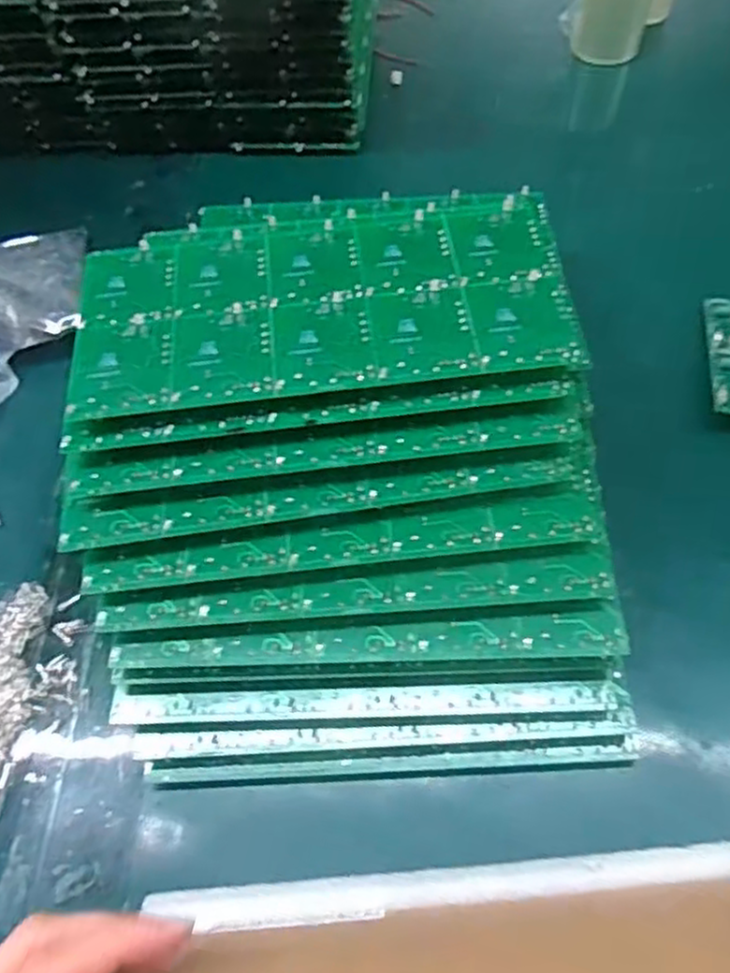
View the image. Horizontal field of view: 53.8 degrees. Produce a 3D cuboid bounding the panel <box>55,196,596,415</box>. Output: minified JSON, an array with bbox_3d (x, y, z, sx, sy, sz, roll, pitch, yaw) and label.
[{"bbox_3d":[-0.020,-0.089,0.341,0.226,0.005,0.109,-7,59,-2],"label":"panel"}]

